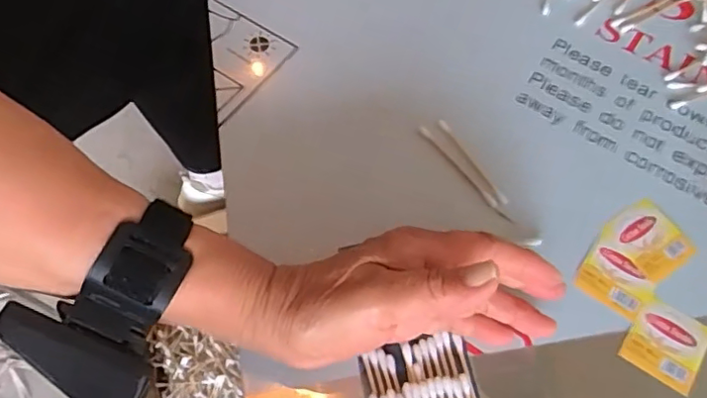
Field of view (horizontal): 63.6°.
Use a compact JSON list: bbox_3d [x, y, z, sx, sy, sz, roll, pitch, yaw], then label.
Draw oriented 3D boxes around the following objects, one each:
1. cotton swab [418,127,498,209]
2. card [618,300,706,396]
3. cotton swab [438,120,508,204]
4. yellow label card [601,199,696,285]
[{"bbox_3d":[0.067,-0.021,0.368,0.005,0.005,0.070,-35,70,-13],"label":"cotton swab"},{"bbox_3d":[0.175,0.080,0.317,0.039,0.004,0.042,32,68,14],"label":"card"},{"bbox_3d":[0.076,-0.024,0.367,0.006,0.006,0.069,-31,69,-12],"label":"cotton swab"},{"bbox_3d":[0.178,0.025,0.345,0.041,0.004,0.042,-32,69,-15],"label":"yellow label card"}]

